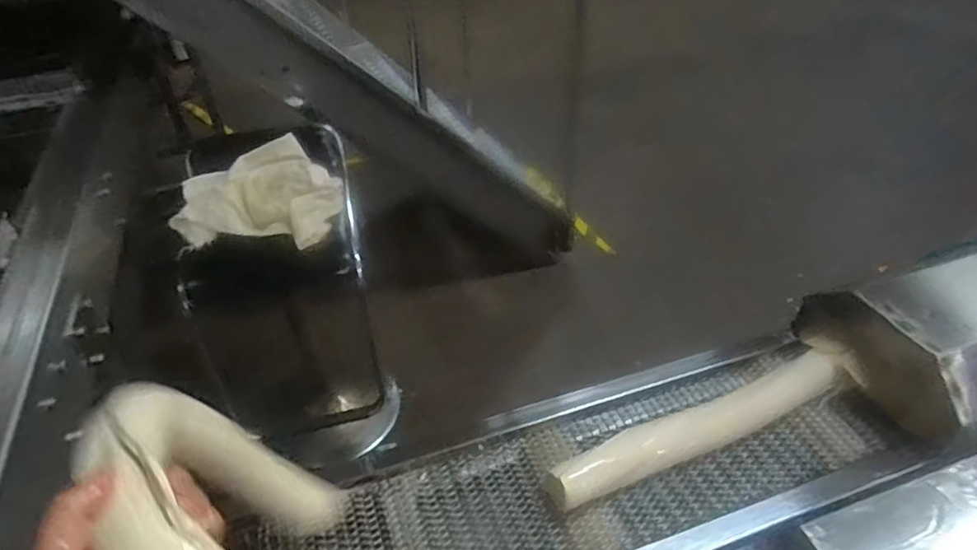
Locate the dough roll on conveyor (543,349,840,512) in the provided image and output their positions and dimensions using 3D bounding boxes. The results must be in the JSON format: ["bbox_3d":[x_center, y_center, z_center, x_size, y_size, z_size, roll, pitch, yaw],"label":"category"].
[{"bbox_3d":[0.223,0.165,0.620,0.345,0.057,0.042,-16,42,-17],"label":"dough roll on conveyor"}]

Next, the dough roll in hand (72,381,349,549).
[{"bbox_3d":[-0.183,0.147,0.418,0.091,0.250,0.123,-1,75,0],"label":"dough roll in hand"}]

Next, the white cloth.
[{"bbox_3d":[-0.472,-0.156,1.201,0.312,0.089,0.261,-27,47,-28],"label":"white cloth"}]

